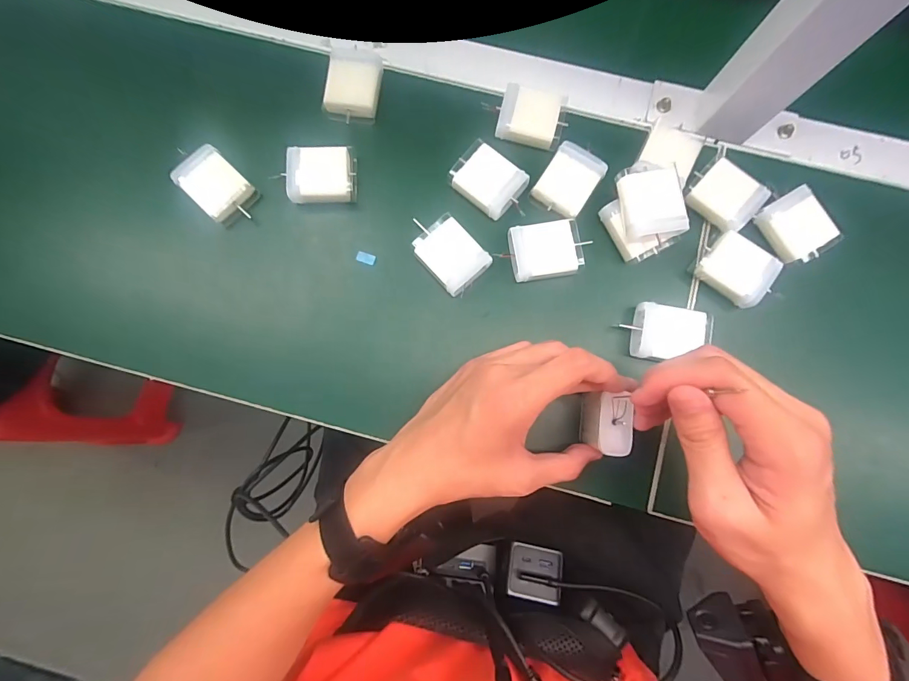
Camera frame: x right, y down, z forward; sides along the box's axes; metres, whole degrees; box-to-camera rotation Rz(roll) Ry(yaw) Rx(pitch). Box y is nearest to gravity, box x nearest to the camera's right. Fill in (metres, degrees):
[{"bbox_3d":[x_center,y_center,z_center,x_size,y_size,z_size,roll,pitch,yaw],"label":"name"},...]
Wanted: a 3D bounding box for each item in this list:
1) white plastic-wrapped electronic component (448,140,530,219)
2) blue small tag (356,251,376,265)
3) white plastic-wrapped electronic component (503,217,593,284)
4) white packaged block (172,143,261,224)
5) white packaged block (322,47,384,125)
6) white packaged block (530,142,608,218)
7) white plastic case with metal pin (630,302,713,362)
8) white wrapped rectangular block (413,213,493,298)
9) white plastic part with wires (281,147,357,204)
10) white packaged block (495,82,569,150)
[{"bbox_3d":[0.028,-0.124,0.316,0.058,0.009,0.042,37,86,4],"label":"white plastic-wrapped electronic component"},{"bbox_3d":[-0.070,-0.066,0.319,0.015,0.004,0.008,19,85,3],"label":"blue small tag"},{"bbox_3d":[0.069,-0.068,0.311,0.054,0.018,0.042,-8,85,0],"label":"white plastic-wrapped electronic component"},{"bbox_3d":[-0.186,-0.121,0.318,0.040,0.023,0.053,-45,86,-3],"label":"white packaged block"},{"bbox_3d":[-0.082,-0.206,0.329,0.040,0.018,0.058,8,85,2],"label":"white packaged block"},{"bbox_3d":[0.089,-0.125,0.316,0.041,0.012,0.053,31,86,3],"label":"white packaged block"},{"bbox_3d":[0.162,-0.004,0.303,0.054,0.021,0.041,6,85,2],"label":"white plastic case with metal pin"},{"bbox_3d":[-0.004,-0.066,0.312,0.041,0.017,0.057,-45,86,-3],"label":"white wrapped rectangular block"},{"bbox_3d":[-0.105,-0.130,0.319,0.048,0.020,0.042,-4,85,1],"label":"white plastic part with wires"},{"bbox_3d":[0.062,-0.179,0.320,0.050,0.009,0.045,14,85,2],"label":"white packaged block"}]

